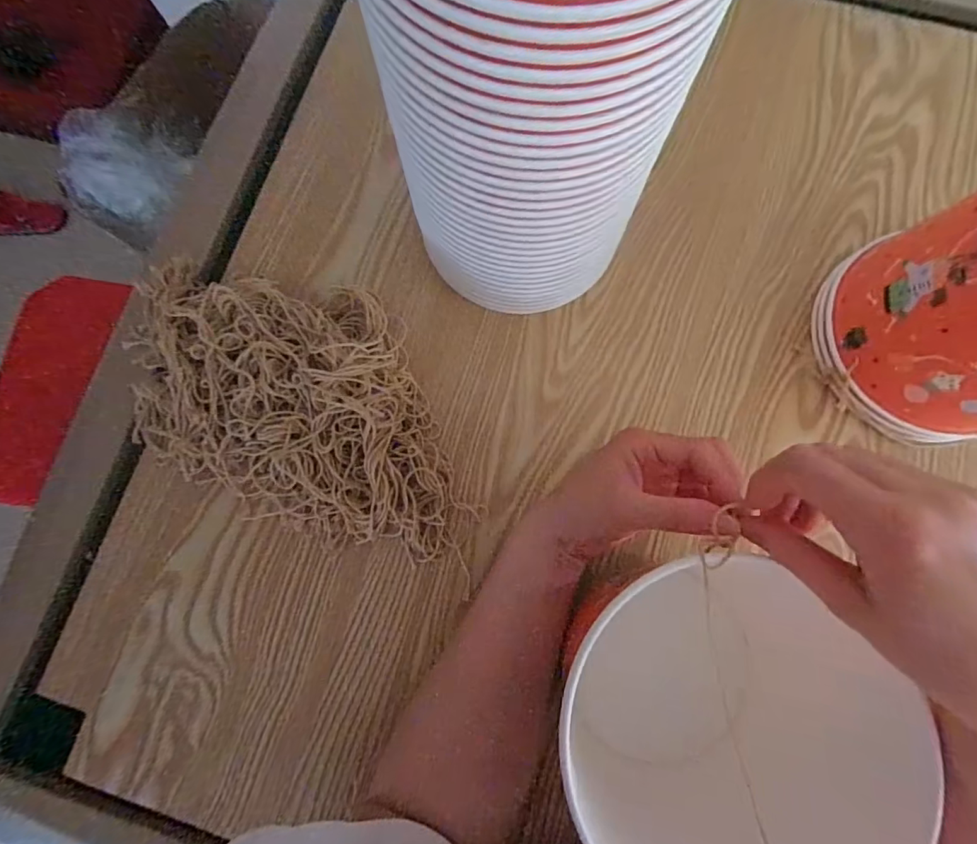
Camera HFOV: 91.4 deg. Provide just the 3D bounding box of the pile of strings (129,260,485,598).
[{"bbox_3d":[-0.146,-0.020,0.347,0.295,0.059,0.178,18,80,4],"label":"pile of strings"}]

